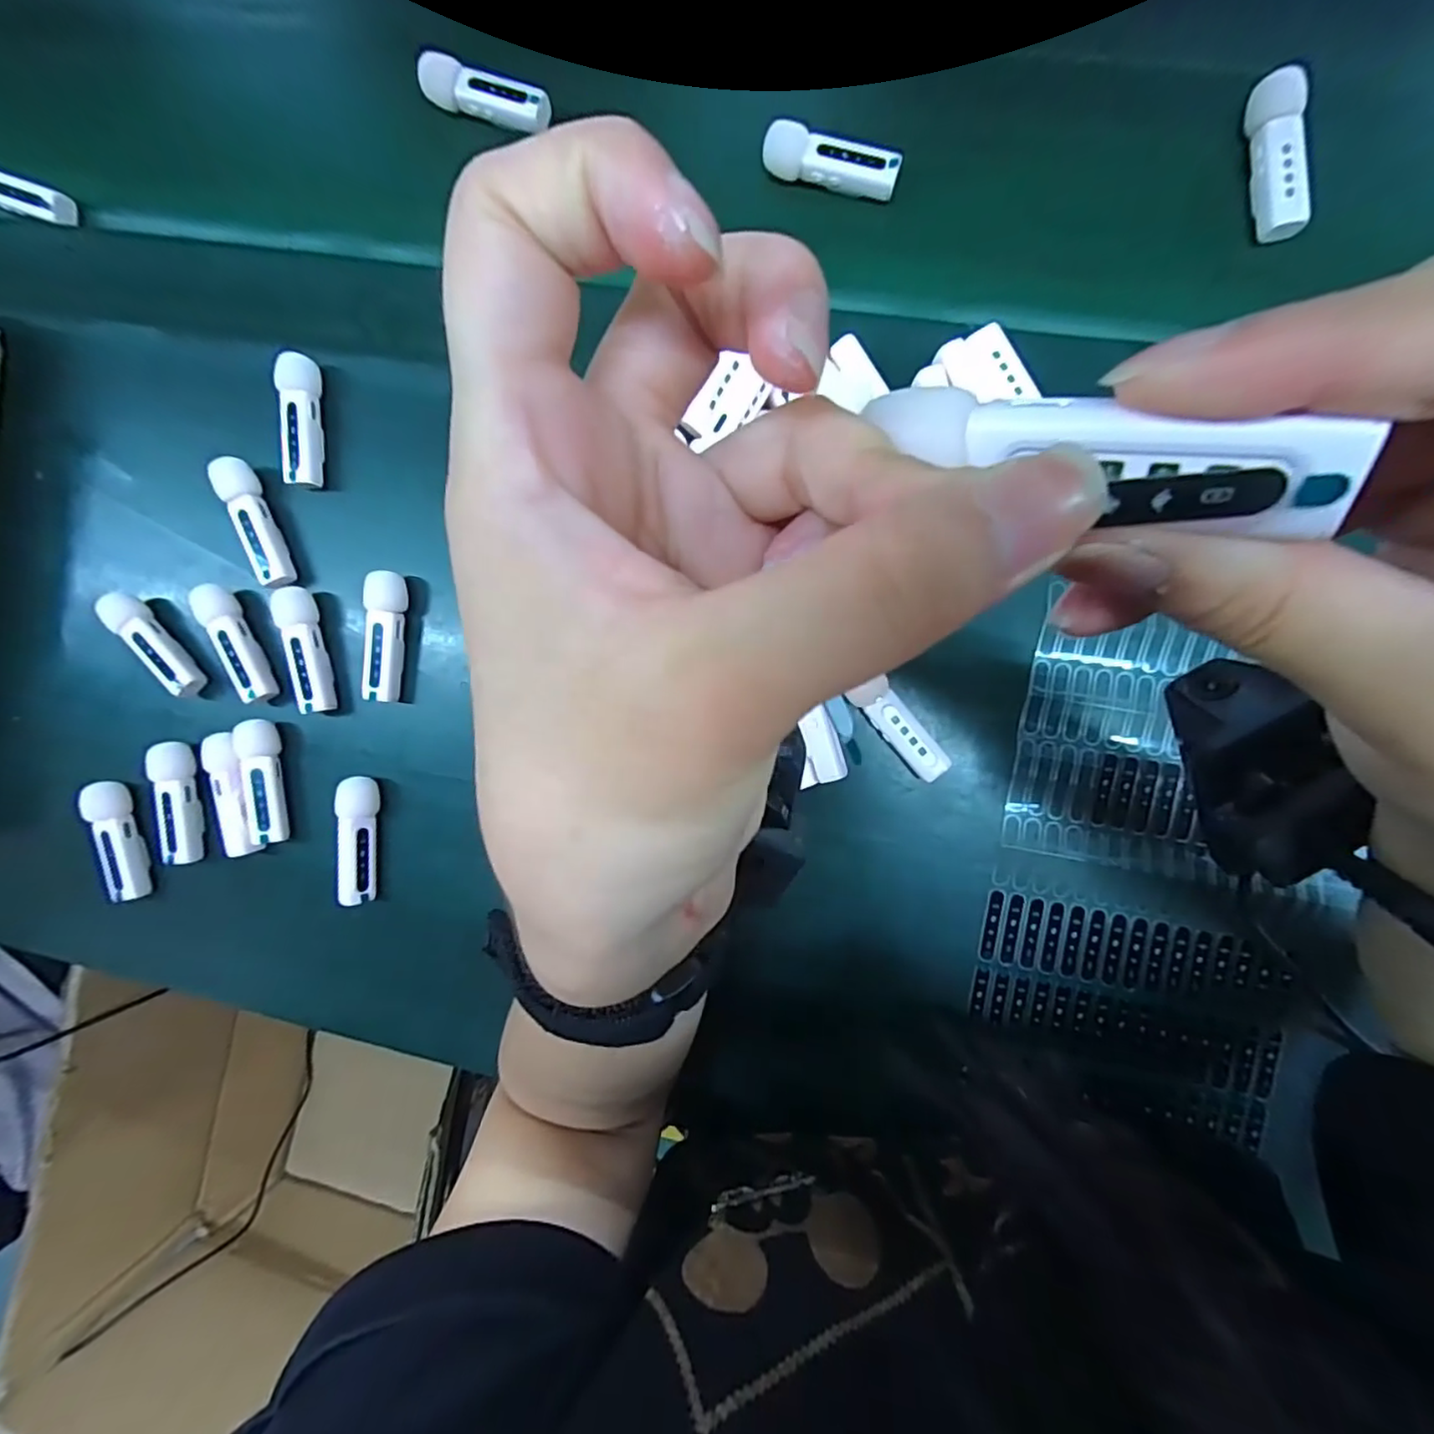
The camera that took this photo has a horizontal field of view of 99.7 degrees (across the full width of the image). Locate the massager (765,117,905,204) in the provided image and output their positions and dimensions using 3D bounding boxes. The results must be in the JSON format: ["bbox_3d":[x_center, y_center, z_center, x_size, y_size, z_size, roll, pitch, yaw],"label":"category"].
[{"bbox_3d":[0.053,-0.259,0.285,0.063,0.017,0.017,21,91,7],"label":"massager"}]

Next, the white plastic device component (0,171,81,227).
[{"bbox_3d":[-0.380,-0.285,0.327,0.060,0.017,0.022,15,92,-8],"label":"white plastic device component"}]

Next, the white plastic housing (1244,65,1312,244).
[{"bbox_3d":[0.243,-0.241,0.262,0.015,0.016,0.066,-5,88,7],"label":"white plastic housing"}]

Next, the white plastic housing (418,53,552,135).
[{"bbox_3d":[-0.114,-0.309,0.300,0.068,0.016,0.017,18,91,7],"label":"white plastic housing"}]

